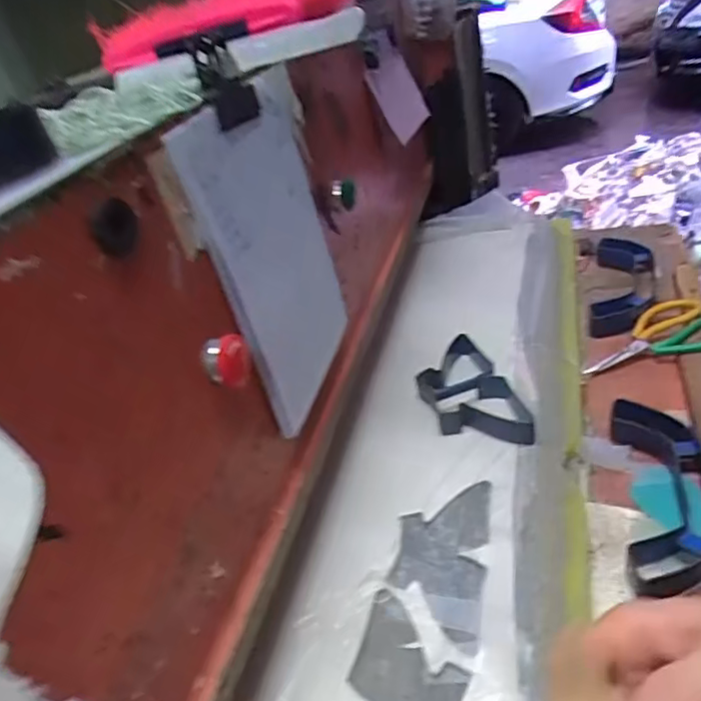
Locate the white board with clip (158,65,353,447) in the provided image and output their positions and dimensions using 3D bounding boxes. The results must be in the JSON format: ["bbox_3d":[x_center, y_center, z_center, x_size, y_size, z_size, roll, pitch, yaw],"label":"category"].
[{"bbox_3d":[-0.059,-0.090,0.526,0.011,0.256,0.194,-5,33,21],"label":"white board with clip"}]

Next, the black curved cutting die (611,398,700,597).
[{"bbox_3d":[0.308,0.138,0.573,0.085,0.031,0.229,1,37,18],"label":"black curved cutting die"}]

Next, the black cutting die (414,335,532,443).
[{"bbox_3d":[0.141,0.052,0.724,0.102,0.038,0.197,-15,35,-5],"label":"black cutting die"}]

